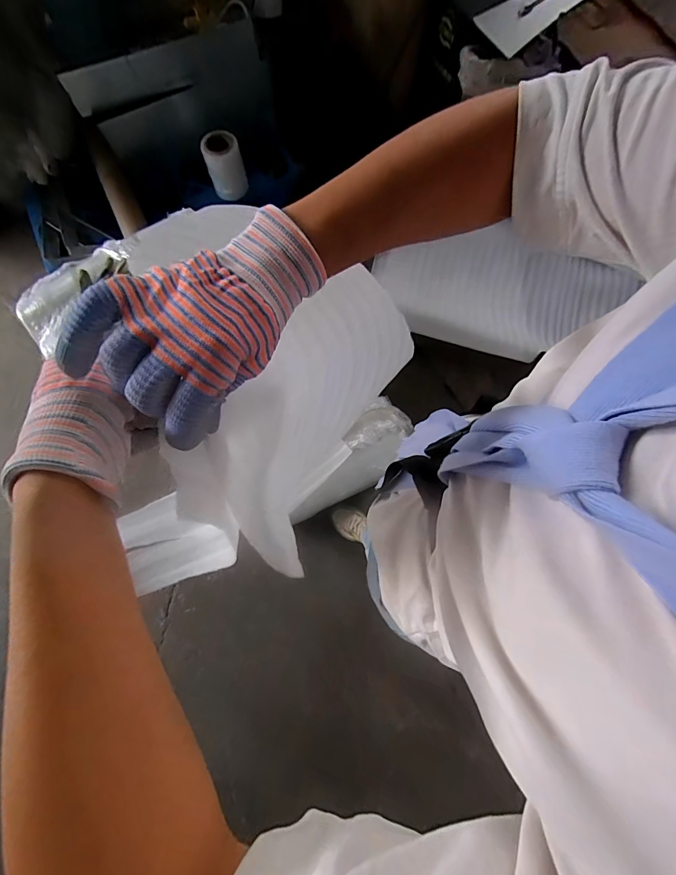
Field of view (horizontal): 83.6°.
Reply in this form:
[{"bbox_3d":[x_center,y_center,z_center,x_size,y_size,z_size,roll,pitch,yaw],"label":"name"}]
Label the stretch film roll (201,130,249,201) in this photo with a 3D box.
[{"bbox_3d":[-0.388,-0.937,1.320,0.119,0.189,0.121,0,78,1],"label":"stretch film roll"}]

